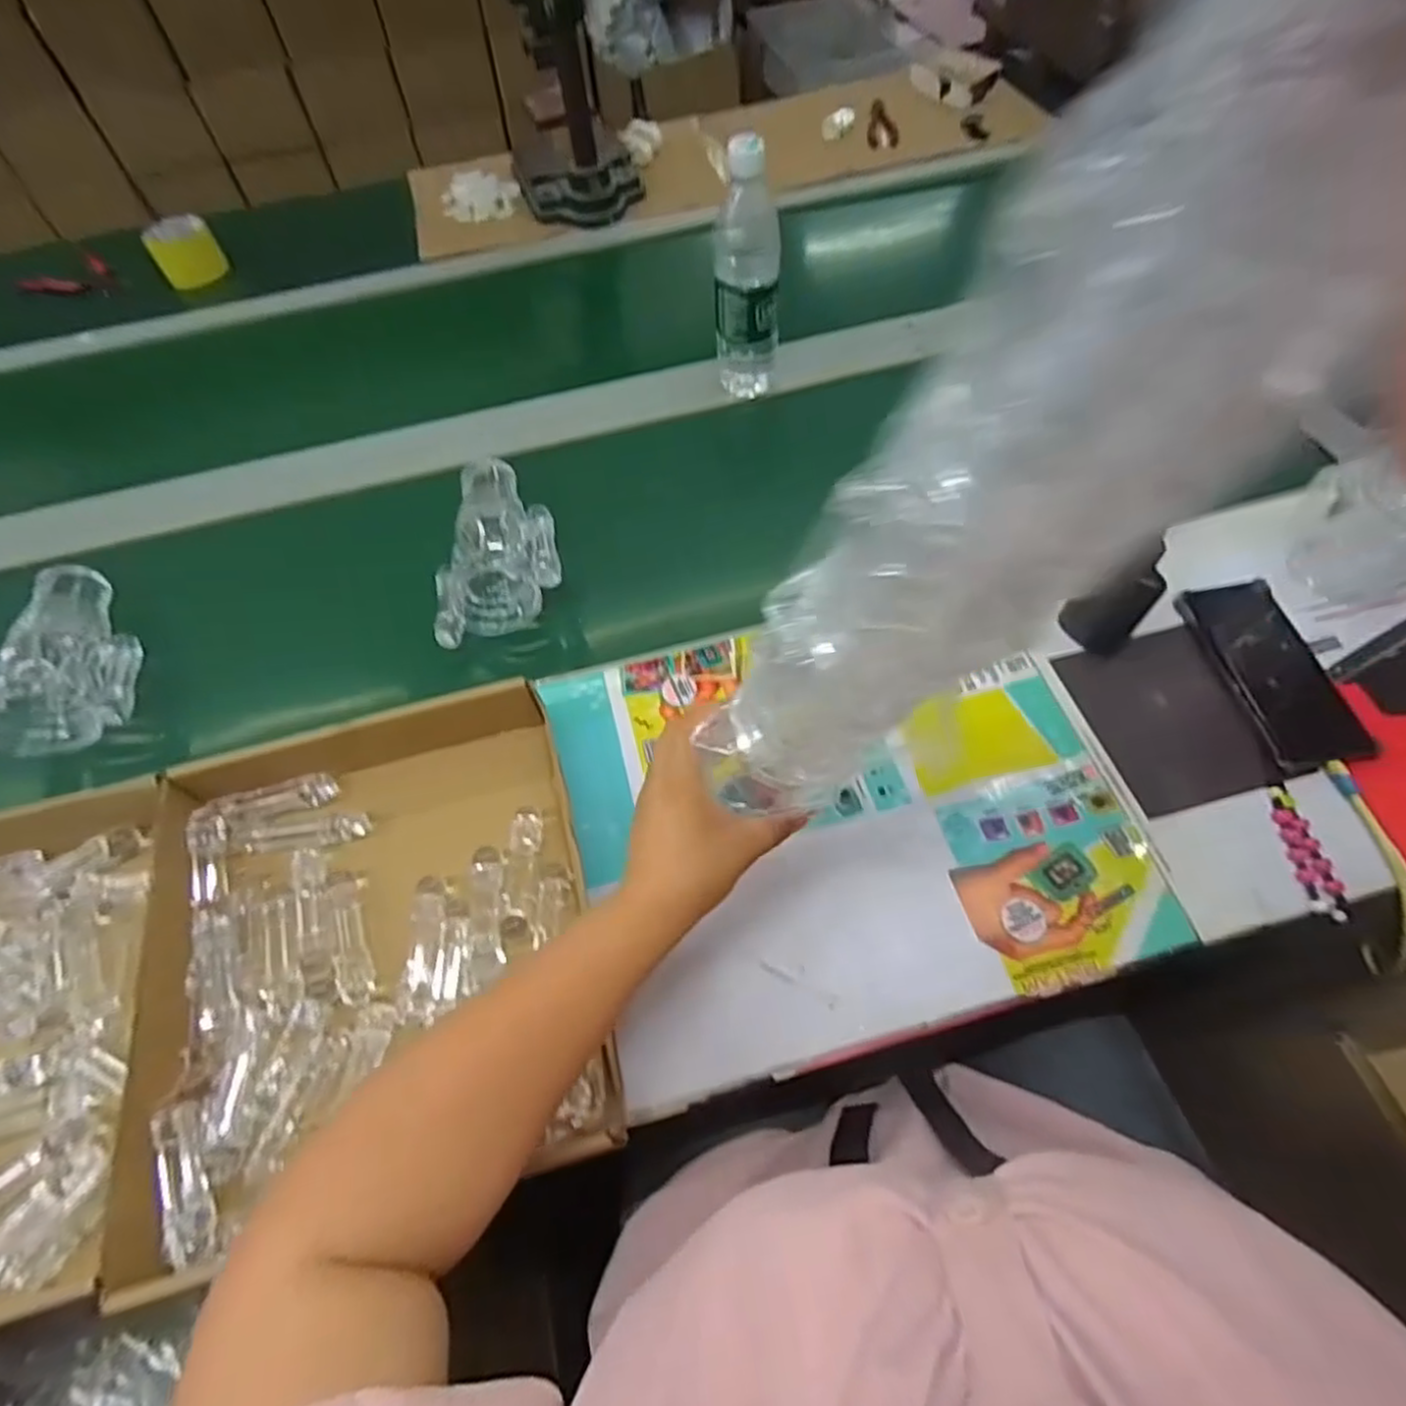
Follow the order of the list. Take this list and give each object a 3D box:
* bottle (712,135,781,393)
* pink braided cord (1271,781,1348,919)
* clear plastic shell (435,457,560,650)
[{"bbox_3d":[0.046,-0.397,0.687,0.065,0.223,0.061,-6,59,0],"label":"bottle"},{"bbox_3d":[0.419,0.102,0.491,0.023,0.012,0.092,-4,59,1],"label":"pink braided cord"},{"bbox_3d":[-0.193,-0.154,0.648,0.113,0.069,0.205,-13,59,-4],"label":"clear plastic shell"}]

